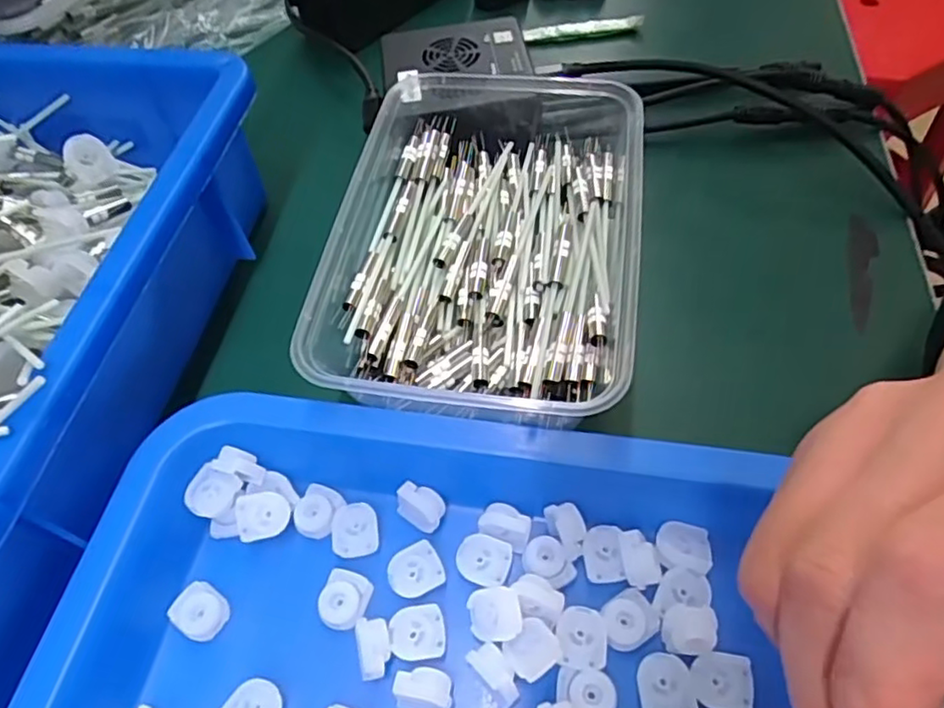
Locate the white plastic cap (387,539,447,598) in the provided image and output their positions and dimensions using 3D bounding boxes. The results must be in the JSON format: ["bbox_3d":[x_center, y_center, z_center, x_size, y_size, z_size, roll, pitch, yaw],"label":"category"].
[{"bbox_3d":[-0.020,0.077,0.227,0.019,0.004,0.017,-25,59,-12],"label":"white plastic cap"}]

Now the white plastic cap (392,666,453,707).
[{"bbox_3d":[-0.015,0.108,0.204,0.018,0.015,0.013,7,58,8],"label":"white plastic cap"}]

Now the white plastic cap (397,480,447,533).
[{"bbox_3d":[-0.019,0.057,0.238,0.018,0.012,0.012,23,61,17],"label":"white plastic cap"}]

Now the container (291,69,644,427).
[{"bbox_3d":[0.007,-0.050,0.279,0.125,0.055,0.192,6,58,7],"label":"container"}]

